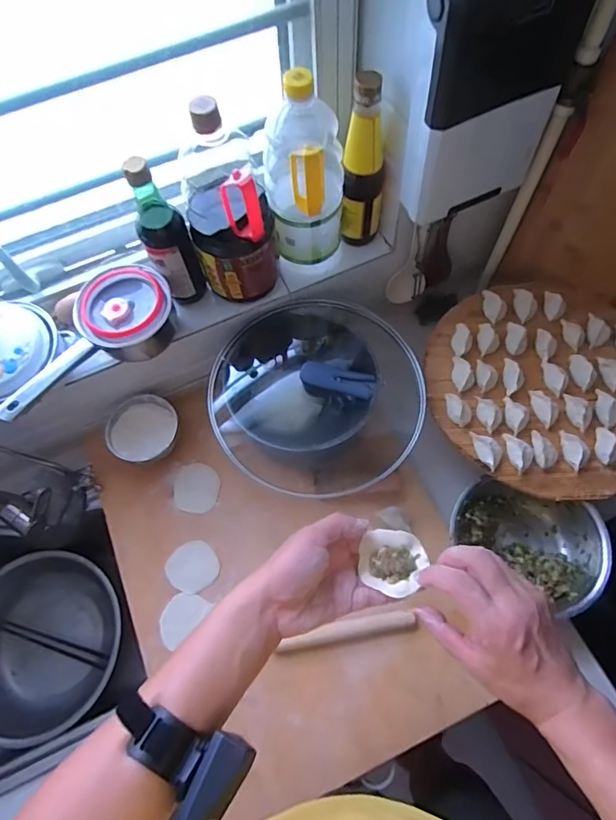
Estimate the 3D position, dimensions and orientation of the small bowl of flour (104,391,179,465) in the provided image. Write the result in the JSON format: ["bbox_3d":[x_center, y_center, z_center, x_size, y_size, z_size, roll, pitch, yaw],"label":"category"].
[{"bbox_3d":[-0.279,0.033,0.813,0.128,0.046,0.115,23,69,13],"label":"small bowl of flour"}]

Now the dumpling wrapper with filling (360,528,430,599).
[{"bbox_3d":[0.084,0.150,0.481,0.061,0.021,0.063,22,69,13],"label":"dumpling wrapper with filling"}]

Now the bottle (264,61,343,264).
[{"bbox_3d":[-0.006,-0.334,0.667,0.105,0.247,0.111,-5,66,2],"label":"bottle"}]

